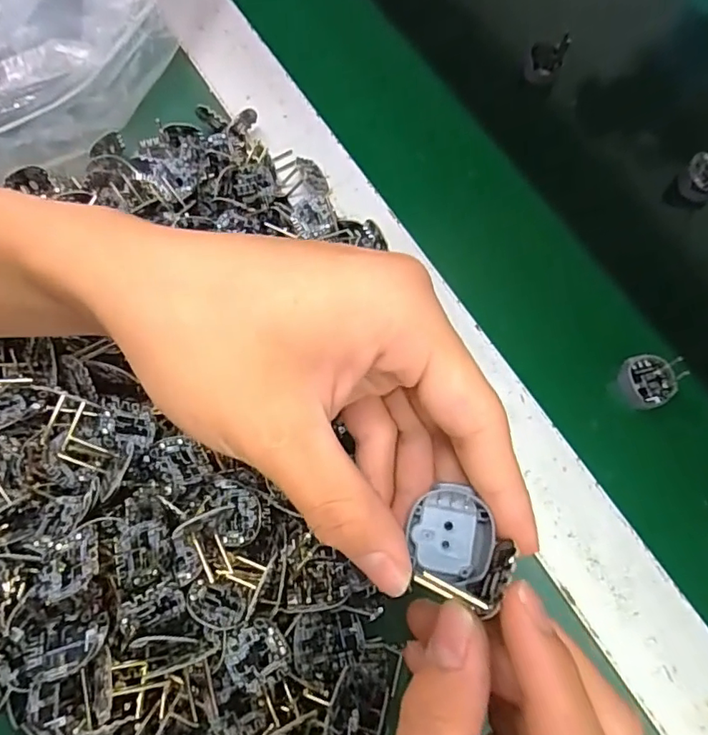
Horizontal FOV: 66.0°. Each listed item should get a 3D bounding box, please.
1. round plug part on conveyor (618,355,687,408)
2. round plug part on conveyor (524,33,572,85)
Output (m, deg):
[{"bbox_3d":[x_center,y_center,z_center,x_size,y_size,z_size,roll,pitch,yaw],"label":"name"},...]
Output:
[{"bbox_3d":[0.166,0.007,0.304,0.030,0.016,0.028,1,70,-2],"label":"round plug part on conveyor"},{"bbox_3d":[0.133,-0.215,0.378,0.023,0.029,0.020,23,71,6],"label":"round plug part on conveyor"}]

